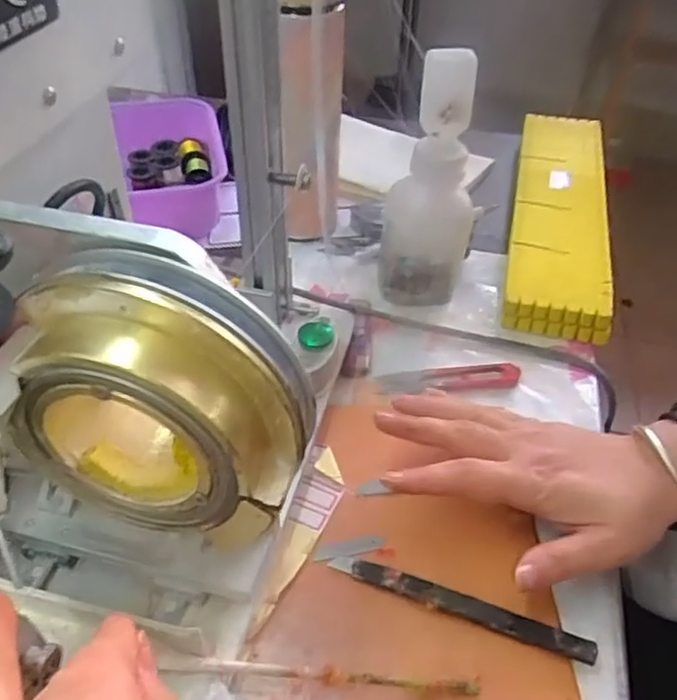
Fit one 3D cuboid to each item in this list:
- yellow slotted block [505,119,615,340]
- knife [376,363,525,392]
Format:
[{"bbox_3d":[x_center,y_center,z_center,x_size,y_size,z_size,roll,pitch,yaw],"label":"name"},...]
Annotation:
[{"bbox_3d":[0.208,-0.133,0.628,0.082,0.030,0.339,12,44,9],"label":"yellow slotted block"},{"bbox_3d":[0.077,0.019,0.472,0.101,0.005,0.024,-4,44,-8],"label":"knife"}]

